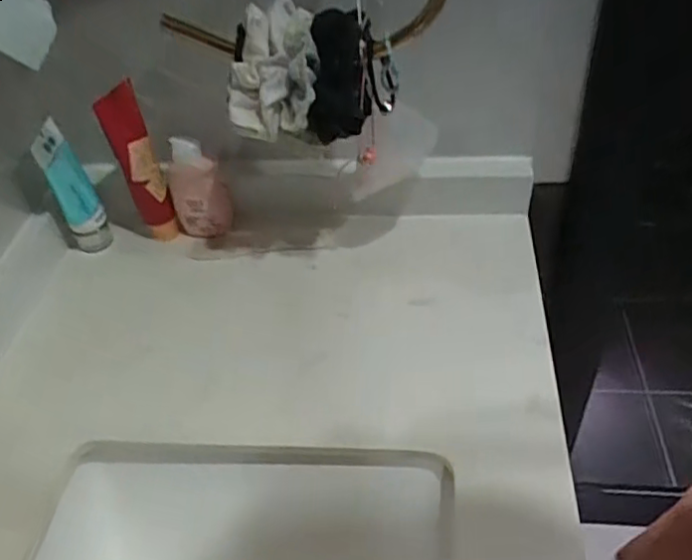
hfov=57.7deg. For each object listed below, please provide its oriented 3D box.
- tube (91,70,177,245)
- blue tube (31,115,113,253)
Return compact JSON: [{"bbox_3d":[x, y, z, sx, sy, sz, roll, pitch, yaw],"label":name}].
[{"bbox_3d":[-0.201,-0.108,0.615,0.040,0.168,0.039,-23,47,-15],"label":"tube"},{"bbox_3d":[-0.272,-0.091,0.626,0.035,0.125,0.039,-19,46,-12],"label":"blue tube"}]

